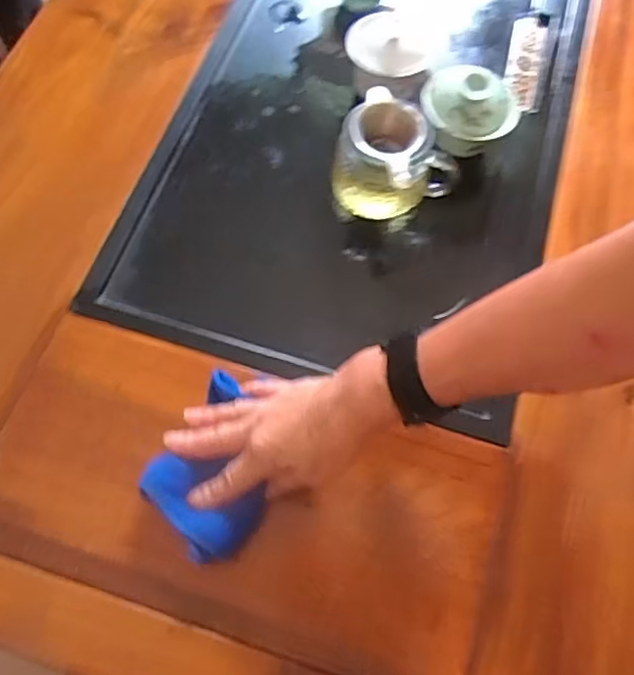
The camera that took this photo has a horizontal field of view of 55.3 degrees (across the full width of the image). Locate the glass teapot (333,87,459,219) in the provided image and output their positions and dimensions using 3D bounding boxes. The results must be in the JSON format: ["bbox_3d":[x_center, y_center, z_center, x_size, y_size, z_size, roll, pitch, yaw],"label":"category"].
[{"bbox_3d":[0.073,-0.163,0.565,0.106,0.073,0.085,22,68,9],"label":"glass teapot"}]

